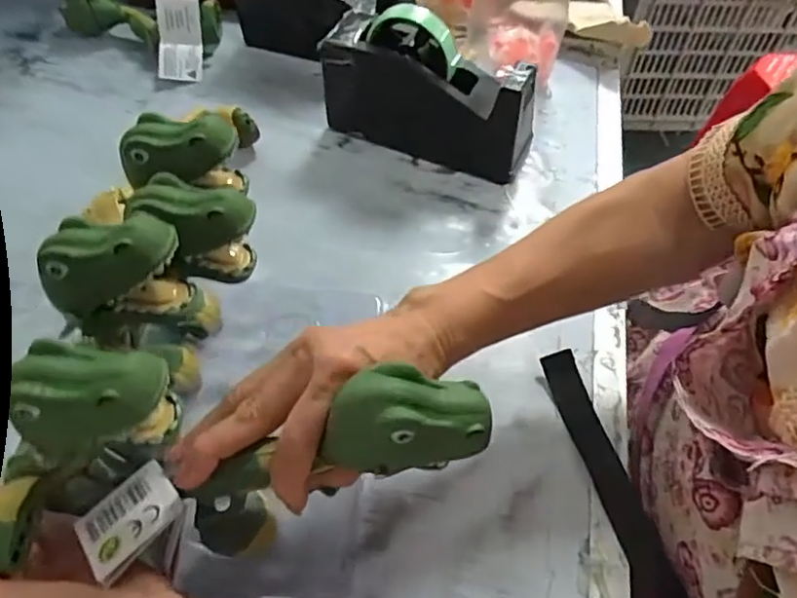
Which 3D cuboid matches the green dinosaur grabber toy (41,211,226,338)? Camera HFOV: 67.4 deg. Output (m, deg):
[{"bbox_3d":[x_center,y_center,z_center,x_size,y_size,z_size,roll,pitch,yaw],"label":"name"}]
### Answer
[{"bbox_3d":[-0.136,-0.012,0.299,0.068,0.055,0.046,1,53,0],"label":"green dinosaur grabber toy"}]

